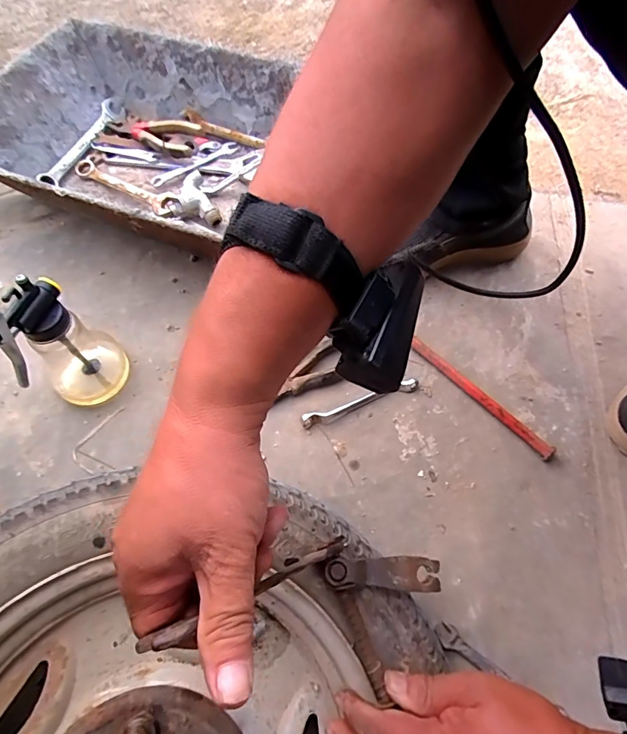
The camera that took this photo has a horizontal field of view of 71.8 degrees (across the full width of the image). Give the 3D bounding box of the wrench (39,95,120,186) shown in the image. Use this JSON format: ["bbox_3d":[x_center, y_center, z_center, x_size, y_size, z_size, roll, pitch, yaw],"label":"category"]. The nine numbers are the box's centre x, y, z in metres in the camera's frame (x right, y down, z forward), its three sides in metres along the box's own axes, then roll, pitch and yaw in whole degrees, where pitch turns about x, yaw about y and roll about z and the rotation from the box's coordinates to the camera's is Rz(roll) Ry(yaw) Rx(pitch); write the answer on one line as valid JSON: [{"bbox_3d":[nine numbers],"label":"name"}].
[{"bbox_3d":[-0.349,-0.338,0.649,0.027,0.017,0.189,19,64,8],"label":"wrench"}]

